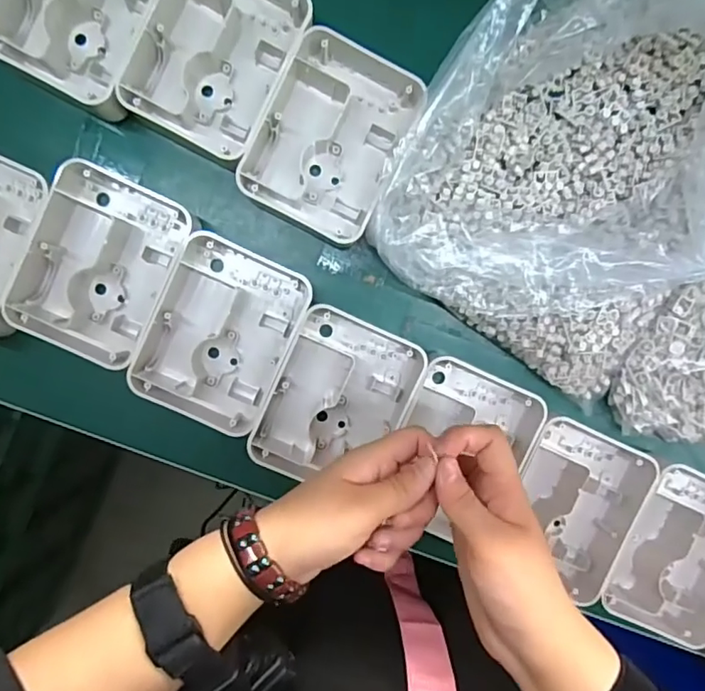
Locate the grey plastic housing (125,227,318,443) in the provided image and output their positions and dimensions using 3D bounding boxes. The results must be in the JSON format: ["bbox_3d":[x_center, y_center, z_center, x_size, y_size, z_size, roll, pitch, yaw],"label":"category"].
[{"bbox_3d":[-0.101,-0.008,0.413,0.105,0.042,0.133,24,93,-3],"label":"grey plastic housing"}]

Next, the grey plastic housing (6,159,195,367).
[{"bbox_3d":[-0.181,-0.056,0.396,0.099,0.036,0.127,25,93,-3],"label":"grey plastic housing"}]

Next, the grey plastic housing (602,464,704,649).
[{"bbox_3d":[0.257,0.164,0.438,0.098,0.045,0.130,25,93,-3],"label":"grey plastic housing"}]

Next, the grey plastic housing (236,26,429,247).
[{"bbox_3d":[-0.015,-0.153,0.403,0.098,0.049,0.135,25,93,-3],"label":"grey plastic housing"}]

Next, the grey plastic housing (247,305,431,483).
[{"bbox_3d":[-0.012,0.043,0.419,0.097,0.043,0.127,24,93,-3],"label":"grey plastic housing"}]

